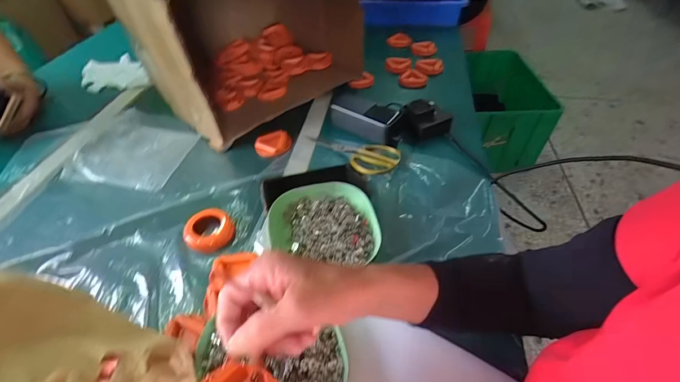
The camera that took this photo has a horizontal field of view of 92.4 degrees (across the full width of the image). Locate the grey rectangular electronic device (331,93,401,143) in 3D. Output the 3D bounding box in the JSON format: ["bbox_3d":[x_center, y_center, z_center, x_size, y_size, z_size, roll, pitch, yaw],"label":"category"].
[{"bbox_3d":[0.043,-0.135,0.597,0.126,0.043,0.057,25,54,25],"label":"grey rectangular electronic device"}]

